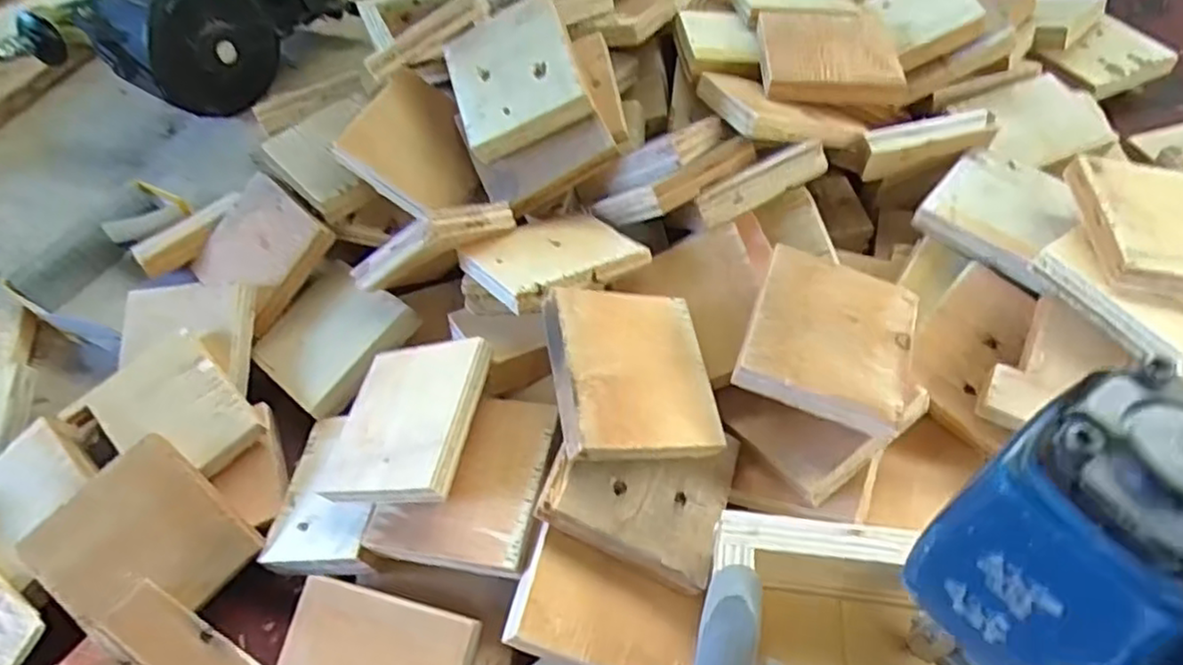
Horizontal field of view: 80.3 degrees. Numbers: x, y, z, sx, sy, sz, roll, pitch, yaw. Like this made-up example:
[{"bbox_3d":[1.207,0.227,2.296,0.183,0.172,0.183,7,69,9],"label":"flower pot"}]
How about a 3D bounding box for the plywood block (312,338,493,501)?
[{"bbox_3d":[-0.102,0.048,0.384,0.082,0.017,0.091,-8,53,30],"label":"plywood block"}]

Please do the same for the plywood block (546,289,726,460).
[{"bbox_3d":[0.023,0.021,0.372,0.086,0.013,0.091,5,62,-26],"label":"plywood block"}]

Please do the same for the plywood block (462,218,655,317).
[{"bbox_3d":[-0.022,-0.046,0.429,0.093,0.014,0.081,-21,37,-25],"label":"plywood block"}]

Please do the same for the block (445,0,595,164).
[{"bbox_3d":[-0.052,-0.173,0.471,0.083,0.019,0.092,-21,72,11],"label":"block"}]

